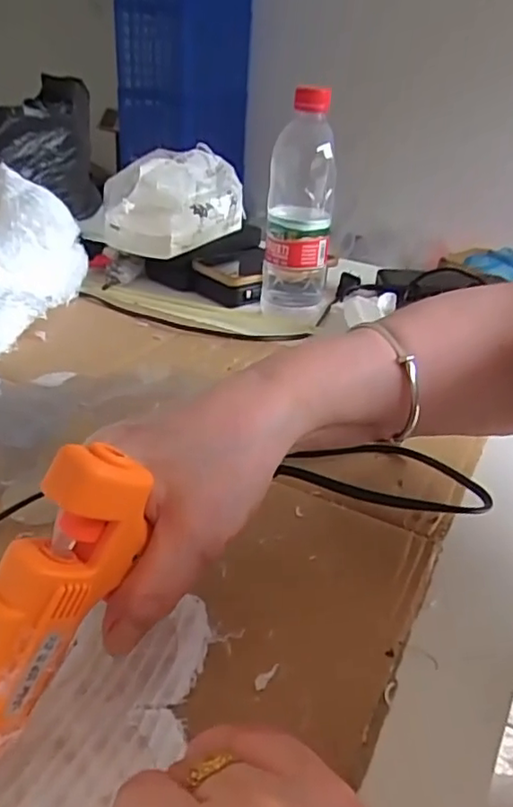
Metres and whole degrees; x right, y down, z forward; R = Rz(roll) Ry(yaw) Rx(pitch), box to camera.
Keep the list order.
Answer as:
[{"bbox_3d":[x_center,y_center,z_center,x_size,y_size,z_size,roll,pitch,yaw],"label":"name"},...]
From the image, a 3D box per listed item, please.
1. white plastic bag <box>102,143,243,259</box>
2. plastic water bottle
[{"bbox_3d":[-0.093,-0.223,0.670,0.107,0.088,0.138,21,33,27],"label":"white plastic bag"},{"bbox_3d":[0.042,-0.186,0.591,0.062,0.204,0.058,6,29,3],"label":"plastic water bottle"}]

